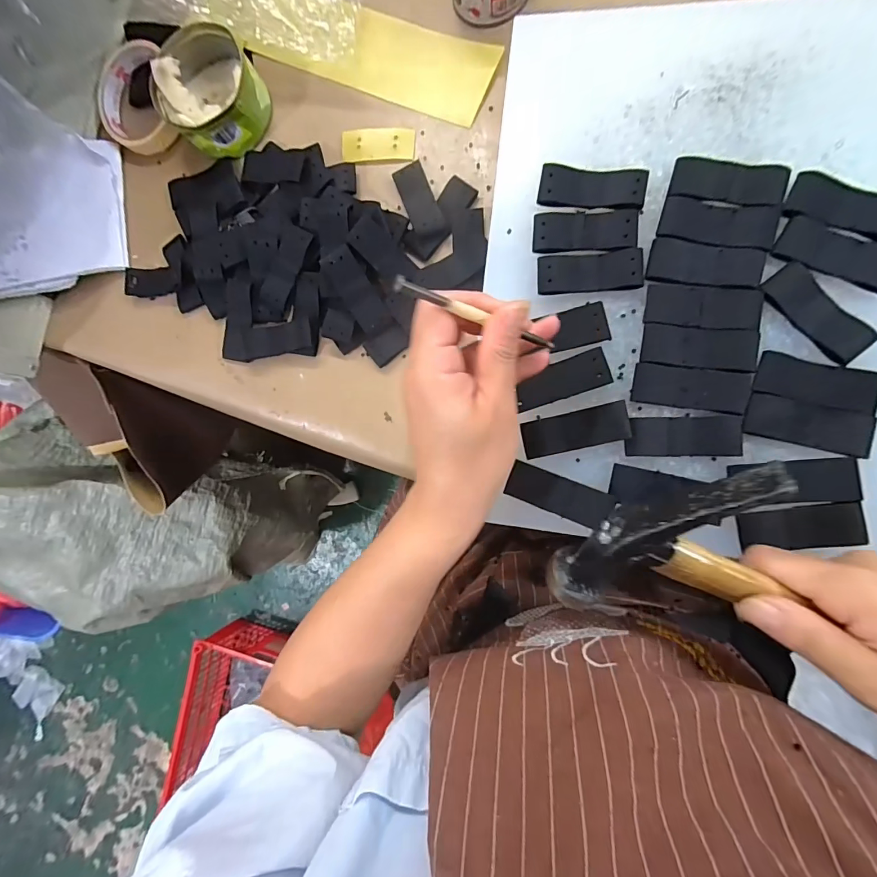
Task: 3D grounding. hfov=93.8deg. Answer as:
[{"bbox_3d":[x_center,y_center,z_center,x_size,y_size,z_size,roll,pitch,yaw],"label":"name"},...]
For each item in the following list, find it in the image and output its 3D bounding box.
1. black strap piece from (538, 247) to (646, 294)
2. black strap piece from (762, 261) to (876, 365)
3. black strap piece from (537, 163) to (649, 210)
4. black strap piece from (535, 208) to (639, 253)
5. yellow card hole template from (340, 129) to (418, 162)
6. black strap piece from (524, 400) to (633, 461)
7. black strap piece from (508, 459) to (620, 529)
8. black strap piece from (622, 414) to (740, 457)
[{"bbox_3d":[0.100,-0.110,0.271,0.066,0.004,0.028,-1,87,9],"label":"black strap piece"},{"bbox_3d":[0.228,-0.076,0.247,0.027,0.005,0.065,-39,82,5],"label":"black strap piece"},{"bbox_3d":[0.102,-0.167,0.273,0.068,0.004,0.027,9,90,9],"label":"black strap piece"},{"bbox_3d":[0.097,-0.138,0.273,0.066,0.004,0.026,3,87,10],"label":"black strap piece"},{"bbox_3d":[-0.051,-0.246,0.341,0.063,0.004,0.029,3,88,11],"label":"yellow card hole template"},{"bbox_3d":[0.089,-0.005,0.268,0.066,0.004,0.024,-13,89,13],"label":"black strap piece"},{"bbox_3d":[0.079,0.037,0.267,0.064,0.009,0.024,21,90,10],"label":"black strap piece"},{"bbox_3d":[0.154,-0.001,0.258,0.065,0.005,0.024,-1,87,9],"label":"black strap piece"}]

